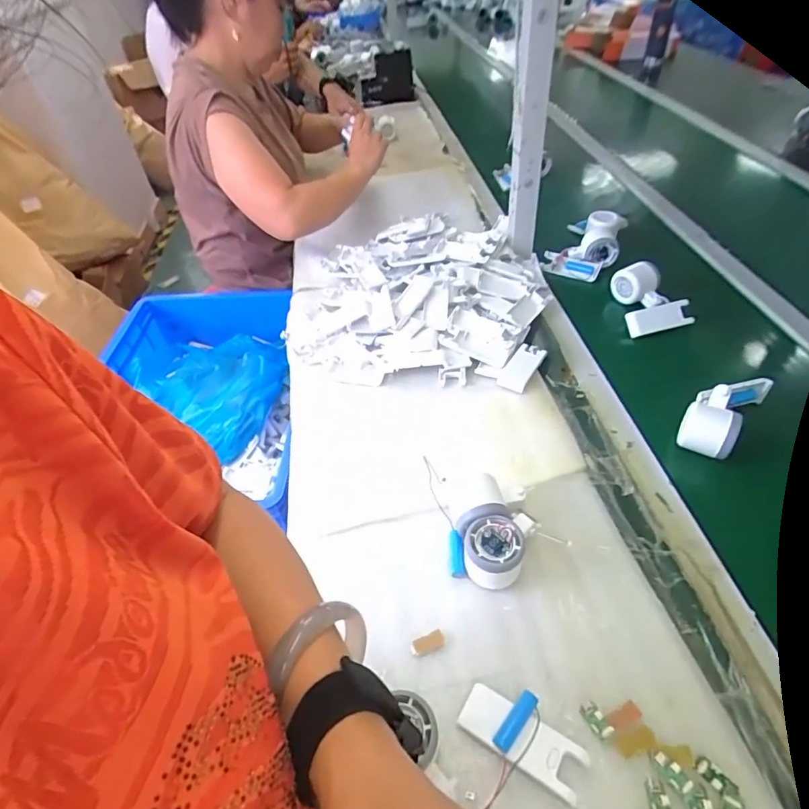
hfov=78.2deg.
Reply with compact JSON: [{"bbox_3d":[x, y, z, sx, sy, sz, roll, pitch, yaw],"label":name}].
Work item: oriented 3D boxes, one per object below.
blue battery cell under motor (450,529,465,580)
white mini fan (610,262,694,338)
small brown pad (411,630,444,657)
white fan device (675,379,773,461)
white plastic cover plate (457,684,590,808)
[{"bbox_3d":[0.055,0.157,0.528,0.014,0.015,0.051,-3,46,2],"label":"blue battery cell under motor"},{"bbox_3d":[0.411,-0.176,0.833,0.102,0.059,0.122,1,46,5],"label":"white mini fan"},{"bbox_3d":[0.022,0.229,0.476,0.032,0.004,0.015,-20,48,-15],"label":"small brown pad"},{"bbox_3d":[0.412,-0.005,0.633,0.061,0.062,0.164,33,56,30],"label":"white fan device"},{"bbox_3d":[0.097,0.277,0.413,0.101,0.017,0.045,24,52,25],"label":"white plastic cover plate"}]

